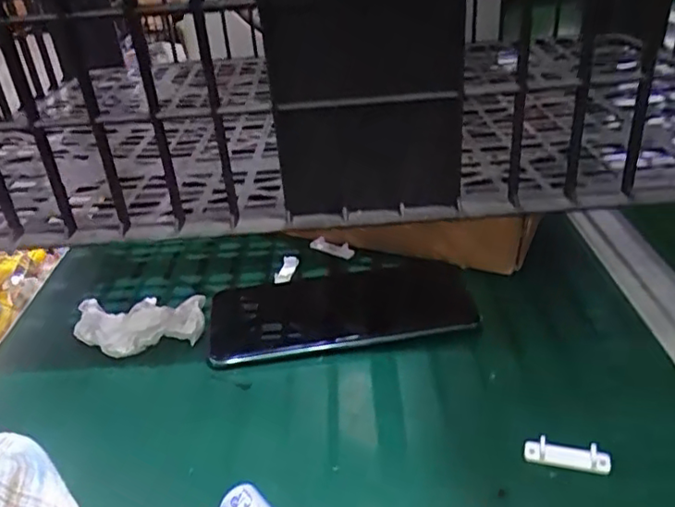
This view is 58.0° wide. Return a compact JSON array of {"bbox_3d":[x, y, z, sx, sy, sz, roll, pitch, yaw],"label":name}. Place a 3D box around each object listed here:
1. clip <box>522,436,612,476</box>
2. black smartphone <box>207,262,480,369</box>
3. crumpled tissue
[{"bbox_3d":[0.106,0.093,0.281,0.037,0.007,0.011,4,31,12],"label":"clip"},{"bbox_3d":[0.002,0.034,0.387,0.164,0.010,0.081,-7,31,-7],"label":"black smartphone"},{"bbox_3d":[-0.122,0.042,0.371,0.077,0.027,0.047,-6,31,-5],"label":"crumpled tissue"}]

